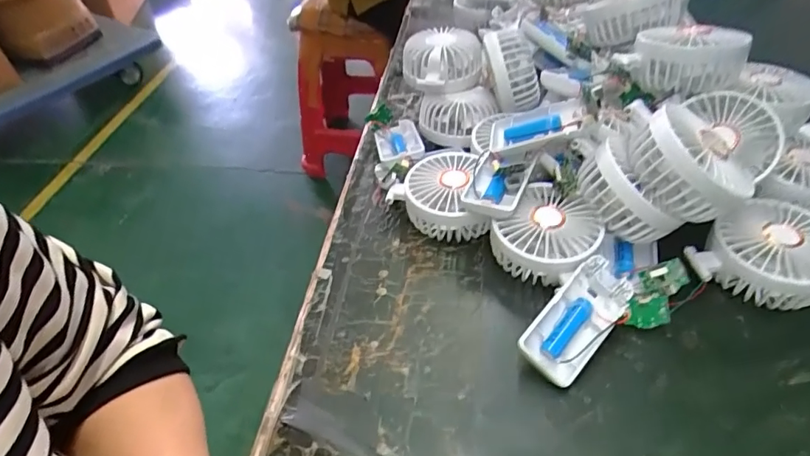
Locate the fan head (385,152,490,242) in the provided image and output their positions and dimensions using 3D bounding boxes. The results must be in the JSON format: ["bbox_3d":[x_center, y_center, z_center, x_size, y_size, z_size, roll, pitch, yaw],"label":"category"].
[{"bbox_3d":[0.043,-0.026,0.456,0.082,0.047,0.093,-33,51,-26],"label":"fan head"}]

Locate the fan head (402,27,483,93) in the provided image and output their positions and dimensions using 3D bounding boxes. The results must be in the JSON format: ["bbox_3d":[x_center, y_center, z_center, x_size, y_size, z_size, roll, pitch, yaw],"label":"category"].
[{"bbox_3d":[0.041,-0.180,0.549,0.077,0.048,0.071,-2,44,2],"label":"fan head"}]

